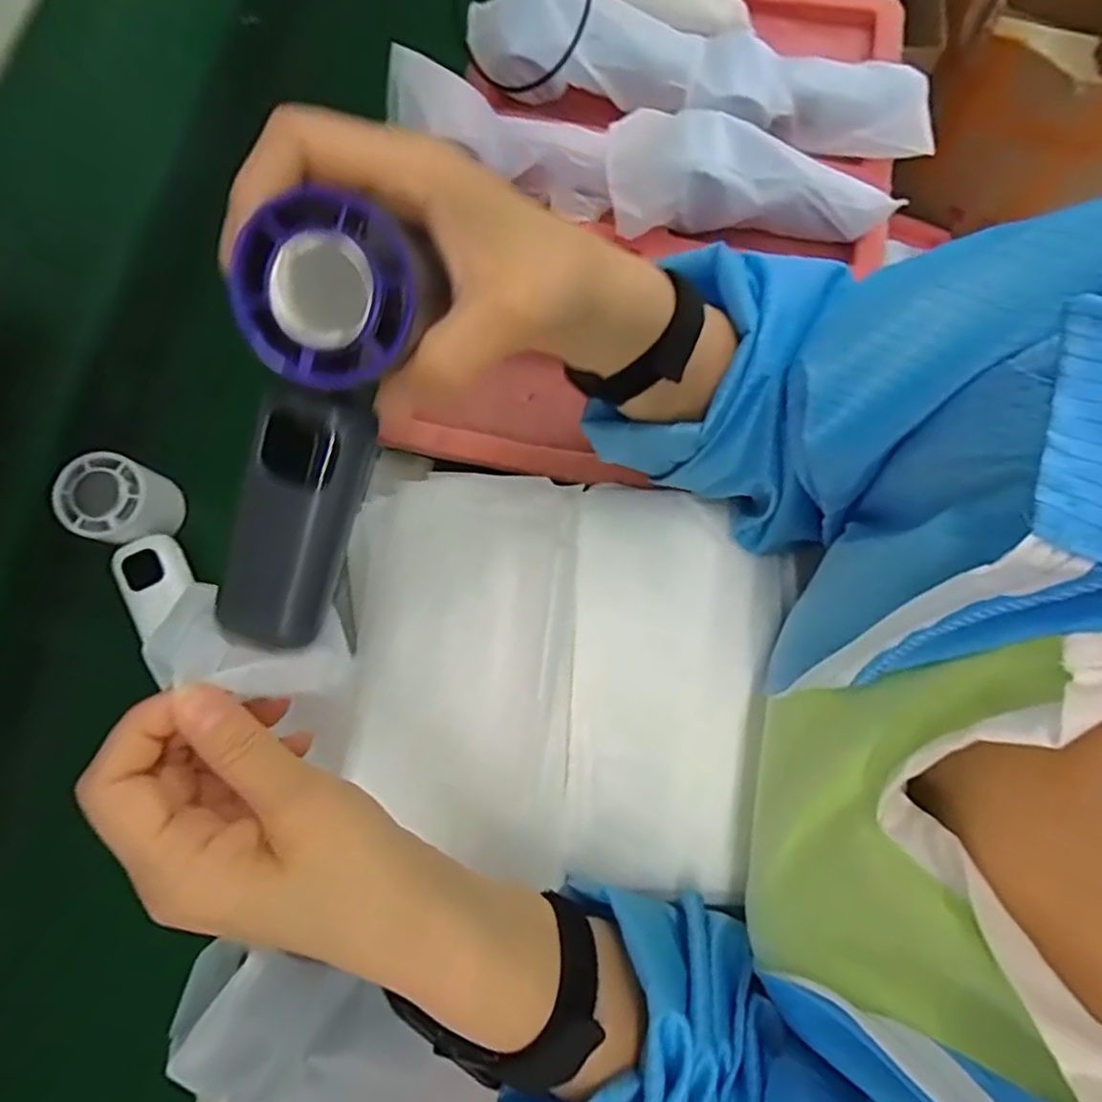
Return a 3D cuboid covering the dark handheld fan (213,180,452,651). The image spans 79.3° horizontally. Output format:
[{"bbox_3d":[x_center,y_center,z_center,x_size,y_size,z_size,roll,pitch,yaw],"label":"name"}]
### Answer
[{"bbox_3d":[-0.080,-0.035,0.224,0.045,0.042,0.152,27,117,7],"label":"dark handheld fan"}]

